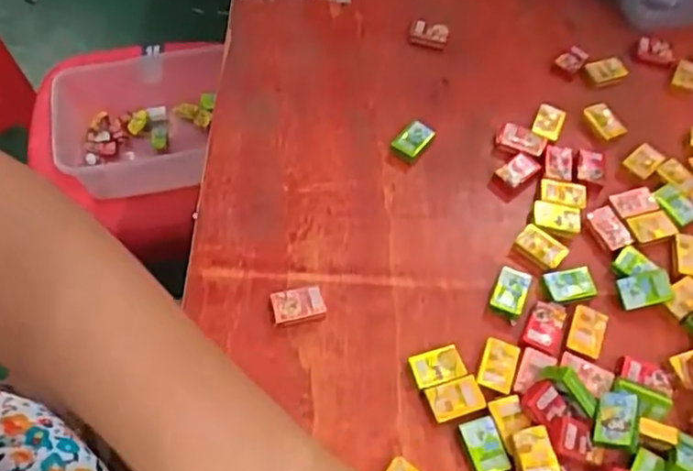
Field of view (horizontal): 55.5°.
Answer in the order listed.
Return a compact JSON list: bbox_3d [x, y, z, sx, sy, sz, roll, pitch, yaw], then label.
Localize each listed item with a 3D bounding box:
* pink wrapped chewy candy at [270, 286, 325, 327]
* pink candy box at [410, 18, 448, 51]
[{"bbox_3d":[-0.024,0.036,0.333,0.026,0.010,0.017,-8,59,-8],"label":"pink wrapped chewy candy"},{"bbox_3d":[0.055,-0.135,0.440,0.025,0.008,0.018,13,58,5],"label":"pink candy box"}]

